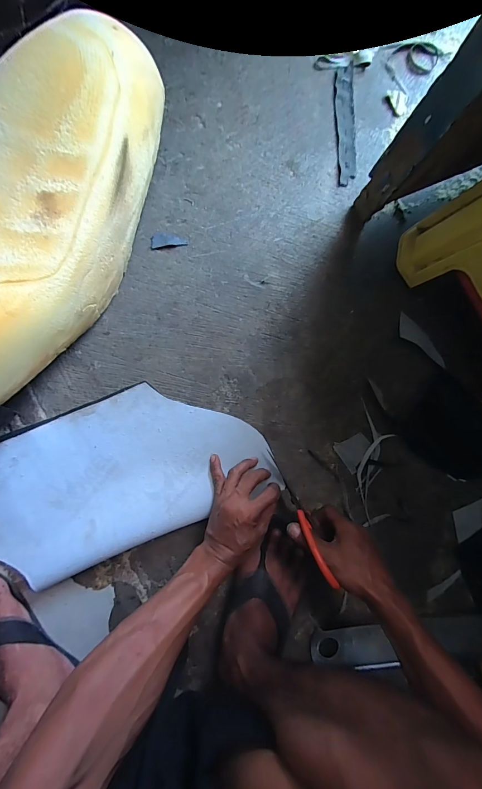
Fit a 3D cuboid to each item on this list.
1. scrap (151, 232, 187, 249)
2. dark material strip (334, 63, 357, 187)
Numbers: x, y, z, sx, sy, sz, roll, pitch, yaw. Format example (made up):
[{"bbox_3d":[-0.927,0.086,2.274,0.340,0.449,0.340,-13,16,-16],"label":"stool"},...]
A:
[{"bbox_3d":[-0.116,-0.247,0.516,0.054,0.004,0.024,-9,90,-6],"label":"scrap"},{"bbox_3d":[0.174,-0.447,0.541,0.034,0.004,0.188,-3,93,-5],"label":"dark material strip"}]

